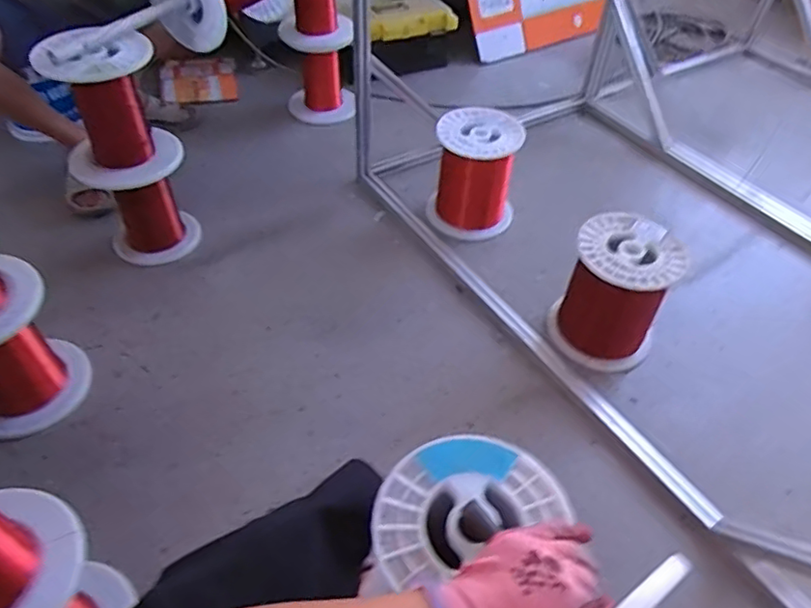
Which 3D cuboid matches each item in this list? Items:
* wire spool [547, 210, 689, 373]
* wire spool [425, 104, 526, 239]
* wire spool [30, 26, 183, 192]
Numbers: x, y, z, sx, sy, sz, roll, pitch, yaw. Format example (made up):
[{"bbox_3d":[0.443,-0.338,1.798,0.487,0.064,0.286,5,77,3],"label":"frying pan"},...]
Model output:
[{"bbox_3d":[0.408,-0.018,1.170,0.193,0.237,0.185,2,47,-2],"label":"wire spool"},{"bbox_3d":[0.166,-0.315,1.426,0.204,0.226,0.196,10,47,5],"label":"wire spool"},{"bbox_3d":[-0.596,-0.400,1.205,0.209,0.274,0.229,-21,52,-21],"label":"wire spool"}]

